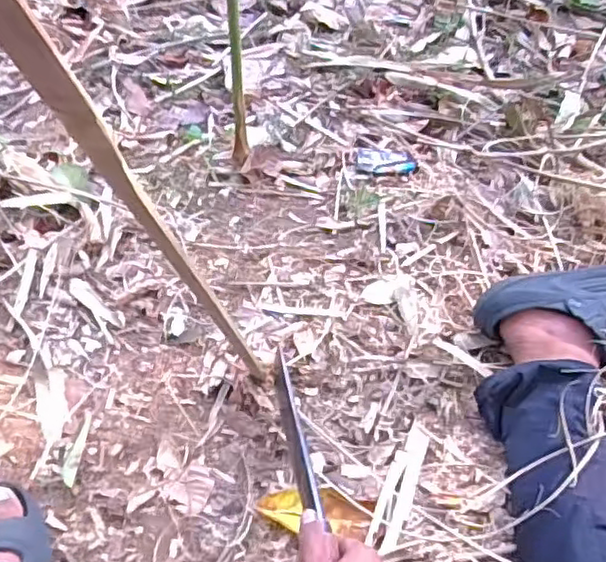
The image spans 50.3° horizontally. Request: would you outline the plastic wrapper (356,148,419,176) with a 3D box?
[{"bbox_3d":[0.137,-0.201,1.068,0.097,0.017,0.073,1,50,-5],"label":"plastic wrapper"}]

